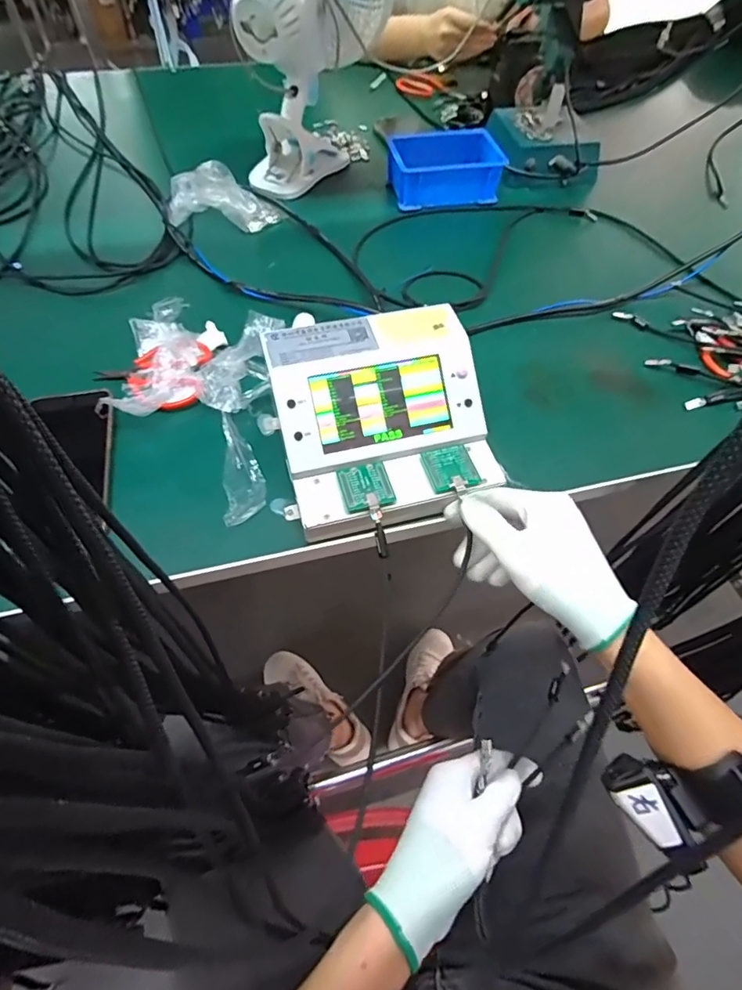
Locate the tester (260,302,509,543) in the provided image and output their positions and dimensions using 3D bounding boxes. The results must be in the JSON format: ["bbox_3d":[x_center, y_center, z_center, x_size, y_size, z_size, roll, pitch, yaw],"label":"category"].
[{"bbox_3d":[0.011,-0.061,0.429,0.170,0.079,0.172,-13,61,-10],"label":"tester"}]

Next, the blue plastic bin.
[{"bbox_3d":[0.098,-0.445,0.693,0.143,0.053,0.100,-8,60,-7],"label":"blue plastic bin"}]

